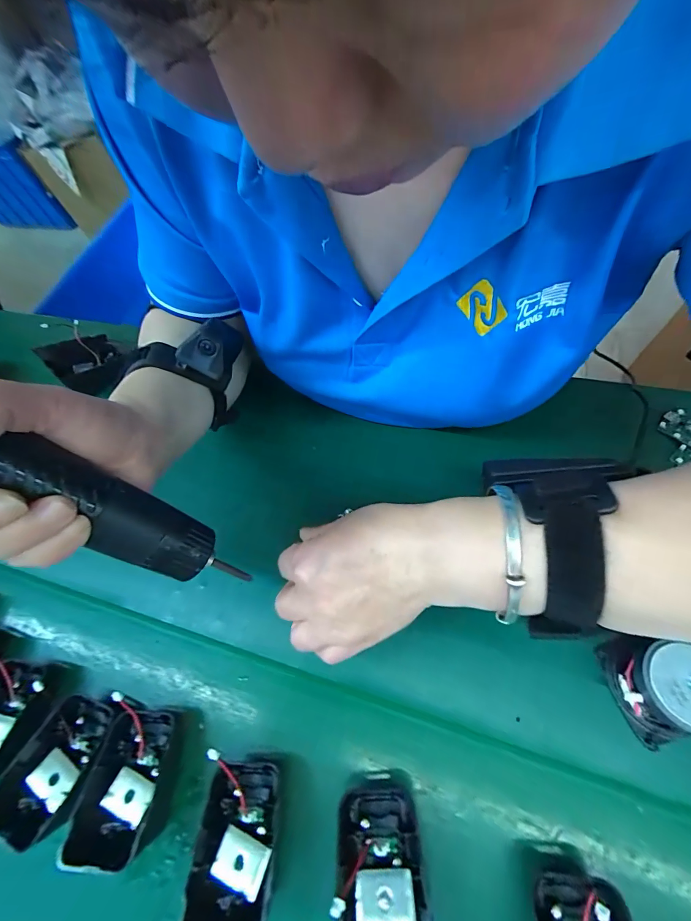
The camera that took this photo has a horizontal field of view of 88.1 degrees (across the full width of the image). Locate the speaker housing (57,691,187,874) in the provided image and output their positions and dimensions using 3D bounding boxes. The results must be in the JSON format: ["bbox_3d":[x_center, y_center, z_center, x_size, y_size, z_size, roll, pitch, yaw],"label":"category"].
[{"bbox_3d":[-0.130,0.192,0.220,0.050,0.042,0.068,4,65,5],"label":"speaker housing"}]

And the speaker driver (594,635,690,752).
[{"bbox_3d":[0.181,0.128,0.202,0.044,0.036,0.054,-10,65,-2],"label":"speaker driver"}]

